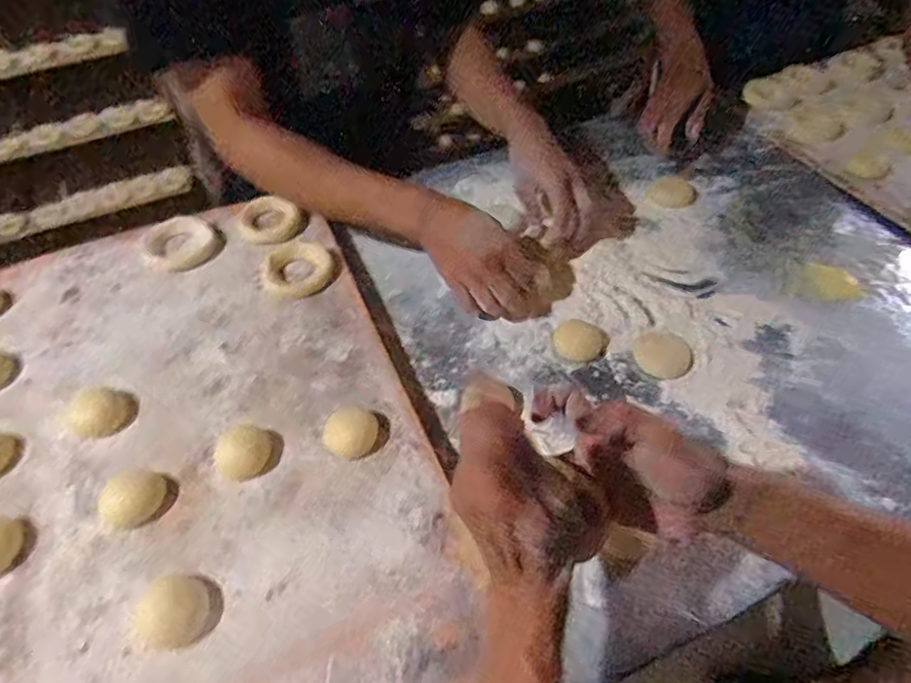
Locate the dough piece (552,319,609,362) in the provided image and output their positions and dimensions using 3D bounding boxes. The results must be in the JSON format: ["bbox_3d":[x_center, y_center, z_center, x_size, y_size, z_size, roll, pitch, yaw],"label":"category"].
[{"bbox_3d":[0.136,-0.003,0.610,0.056,0.014,0.049,10,54,9],"label":"dough piece"}]

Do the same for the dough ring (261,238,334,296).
[{"bbox_3d":[-0.176,-0.082,0.633,0.078,0.018,0.067,-8,53,-5],"label":"dough ring"}]

